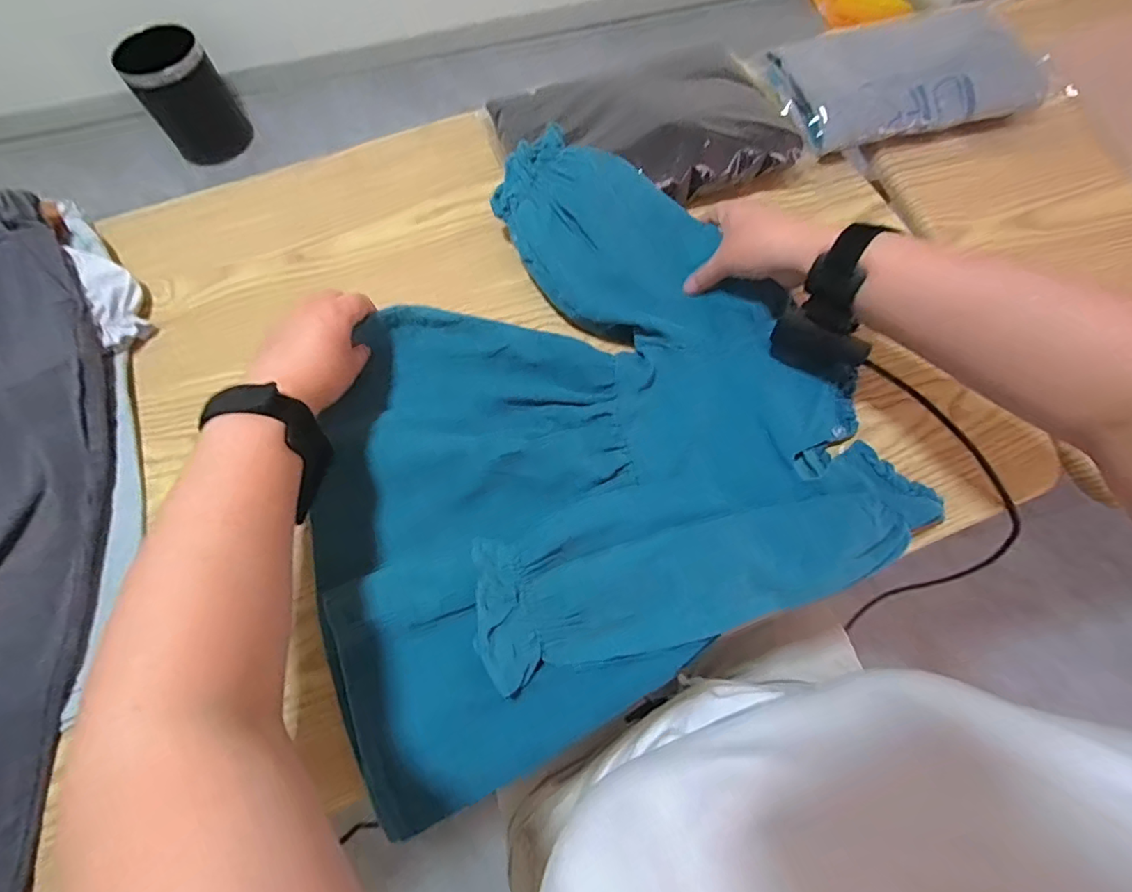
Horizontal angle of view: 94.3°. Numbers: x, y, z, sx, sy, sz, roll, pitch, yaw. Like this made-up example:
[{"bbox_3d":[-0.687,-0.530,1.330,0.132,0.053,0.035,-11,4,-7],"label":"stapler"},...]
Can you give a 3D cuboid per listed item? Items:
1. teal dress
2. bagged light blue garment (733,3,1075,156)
[{"bbox_3d":[-0.008,-0.023,0.408,0.424,0.062,0.404,-27,70,-9],"label":"teal dress"},{"bbox_3d":[0.348,-0.396,0.542,0.266,0.048,0.175,-16,69,-5],"label":"bagged light blue garment"}]

